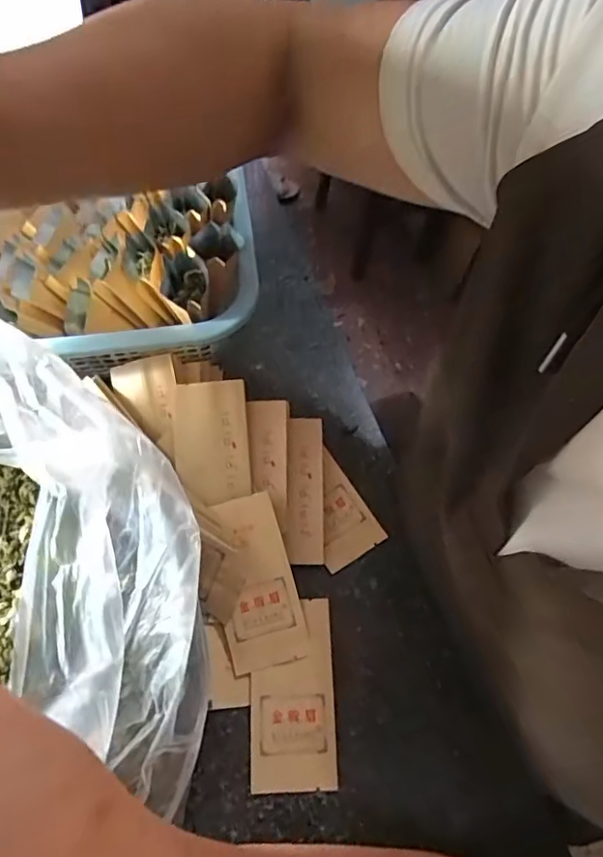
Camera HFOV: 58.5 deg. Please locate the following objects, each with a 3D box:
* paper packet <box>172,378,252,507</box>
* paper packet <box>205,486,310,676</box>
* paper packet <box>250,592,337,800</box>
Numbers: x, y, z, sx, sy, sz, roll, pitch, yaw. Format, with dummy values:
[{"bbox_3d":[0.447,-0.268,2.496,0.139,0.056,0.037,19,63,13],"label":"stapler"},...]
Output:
[{"bbox_3d":[-0.062,0.009,0.375,0.050,0.004,0.083,-3,87,-12],"label":"paper packet"},{"bbox_3d":[-0.032,0.101,0.358,0.051,0.005,0.108,-16,81,1],"label":"paper packet"},{"bbox_3d":[-0.006,0.167,0.342,0.052,0.004,0.107,-2,70,-1],"label":"paper packet"}]

